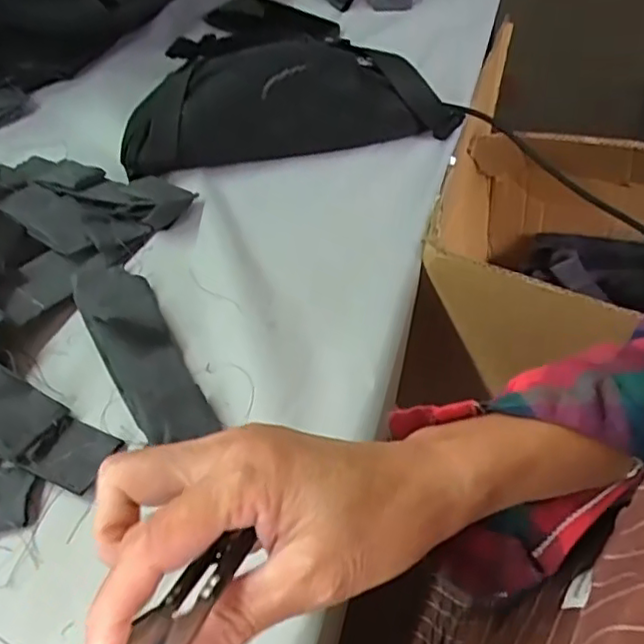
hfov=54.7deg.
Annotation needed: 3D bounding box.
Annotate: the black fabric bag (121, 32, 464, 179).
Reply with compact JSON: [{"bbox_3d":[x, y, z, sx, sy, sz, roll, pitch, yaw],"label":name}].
[{"bbox_3d":[-0.039,-0.209,0.578,0.289,0.082,0.102,-9,51,-2],"label":"black fabric bag"}]

